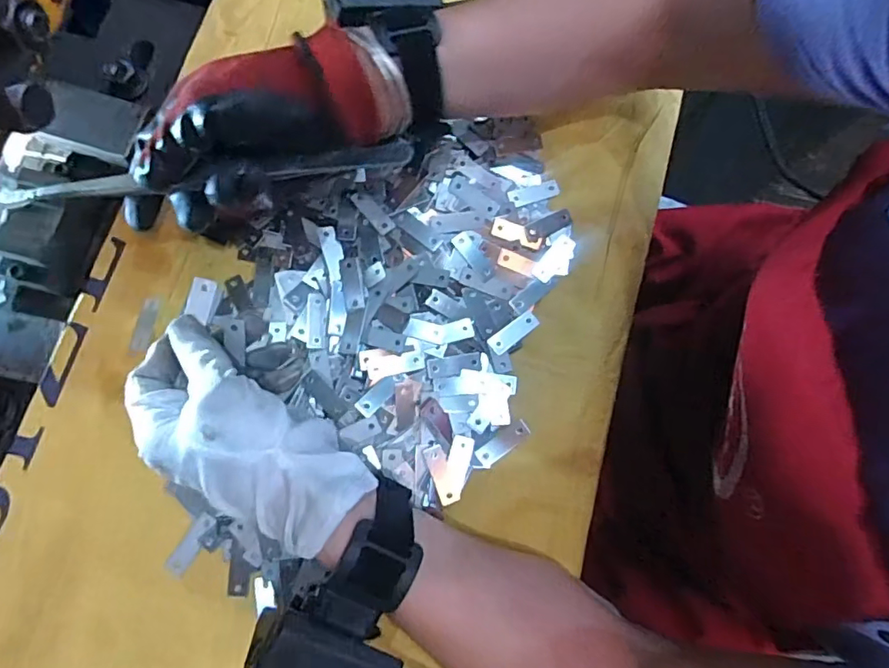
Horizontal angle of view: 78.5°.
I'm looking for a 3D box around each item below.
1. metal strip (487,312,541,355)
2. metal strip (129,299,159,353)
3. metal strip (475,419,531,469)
[{"bbox_3d":[0.045,-0.001,0.351,0.034,0.004,0.013,-38,81,-9],"label":"metal strip"},{"bbox_3d":[-0.192,-0.006,0.347,0.009,0.004,0.035,11,77,1],"label":"metal strip"},{"bbox_3d":[0.036,0.066,0.332,0.036,0.004,0.013,-38,81,-9],"label":"metal strip"}]

